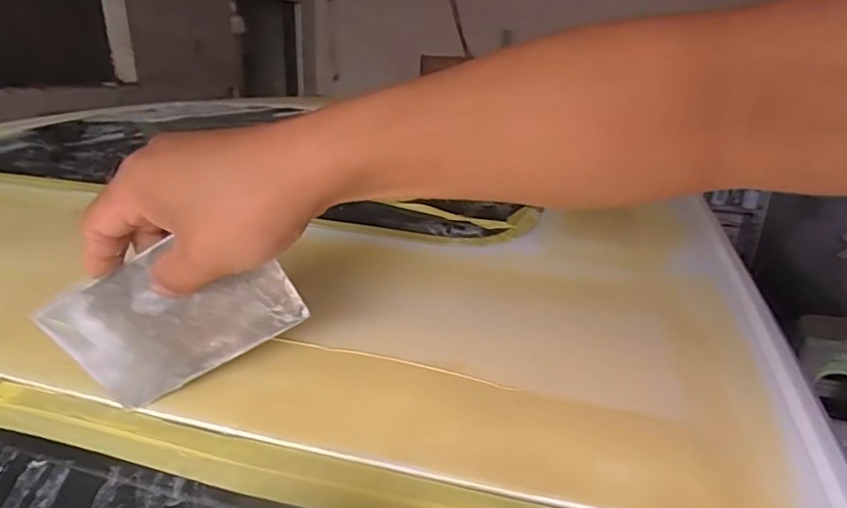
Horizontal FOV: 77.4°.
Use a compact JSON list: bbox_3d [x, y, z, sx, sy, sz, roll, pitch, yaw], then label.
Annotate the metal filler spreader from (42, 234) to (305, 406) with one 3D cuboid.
[{"bbox_3d":[-0.138,0.034,0.293,0.134,0.074,0.004,-27,12,10],"label":"metal filler spreader"}]

